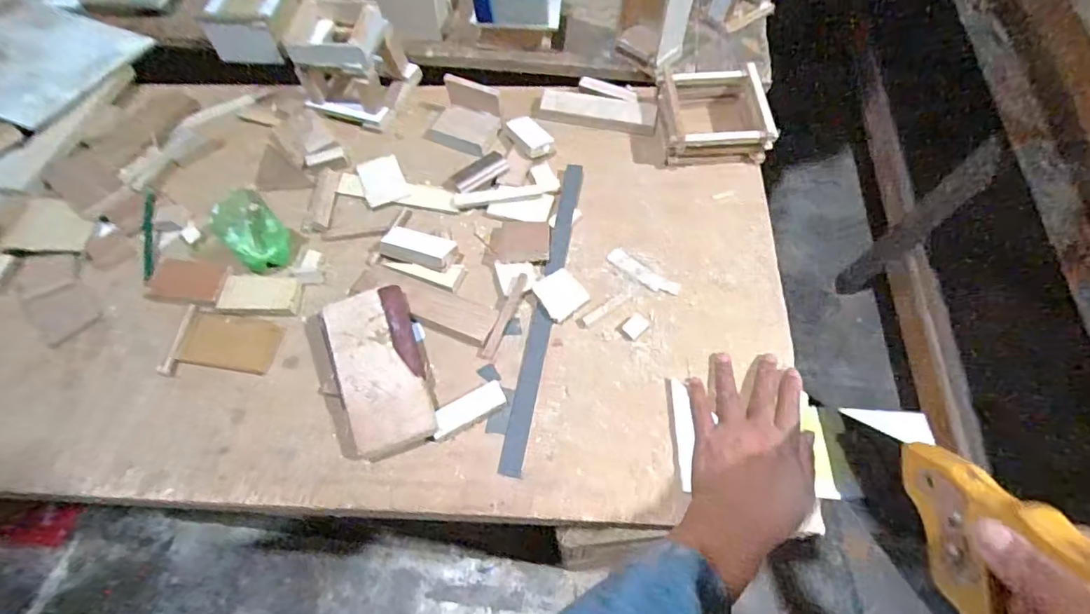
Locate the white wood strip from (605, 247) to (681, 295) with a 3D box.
[{"bbox_3d":[0.103,-0.035,0.554,0.080,0.004,0.021,34,68,15],"label":"white wood strip"}]

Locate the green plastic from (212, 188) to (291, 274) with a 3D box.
[{"bbox_3d":[-0.296,-0.076,0.532,0.059,0.084,0.043,-34,68,-15],"label":"green plastic"}]

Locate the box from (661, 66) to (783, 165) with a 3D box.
[{"bbox_3d":[0.197,-0.230,0.628,0.120,0.049,0.128,0,64,1],"label":"box"}]

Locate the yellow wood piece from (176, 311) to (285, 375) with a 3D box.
[{"bbox_3d":[-0.315,0.035,0.528,0.089,0.012,0.053,9,64,4],"label":"yellow wood piece"}]

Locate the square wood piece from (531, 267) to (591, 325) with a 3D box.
[{"bbox_3d":[0.016,-0.013,0.533,0.044,0.005,0.046,-36,69,-16],"label":"square wood piece"}]

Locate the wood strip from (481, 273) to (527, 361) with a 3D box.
[{"bbox_3d":[-0.039,0.008,0.527,0.011,0.007,0.095,19,65,9],"label":"wood strip"}]

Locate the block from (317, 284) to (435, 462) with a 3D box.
[{"bbox_3d":[-0.153,0.058,0.488,0.074,0.034,0.152,-20,65,-9],"label":"block"}]

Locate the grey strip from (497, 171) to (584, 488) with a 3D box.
[{"bbox_3d":[0.001,-0.006,0.533,0.022,0.008,0.340,11,64,5],"label":"grey strip"}]

